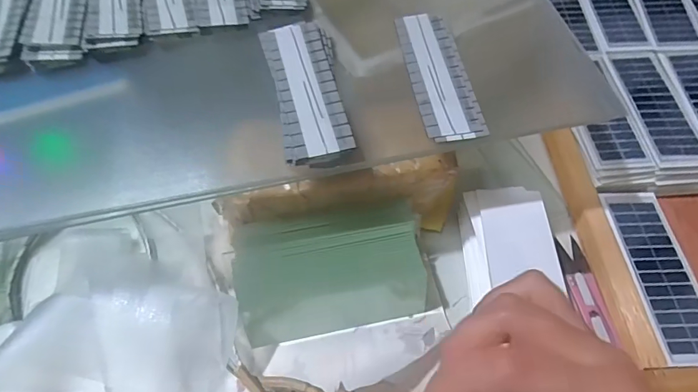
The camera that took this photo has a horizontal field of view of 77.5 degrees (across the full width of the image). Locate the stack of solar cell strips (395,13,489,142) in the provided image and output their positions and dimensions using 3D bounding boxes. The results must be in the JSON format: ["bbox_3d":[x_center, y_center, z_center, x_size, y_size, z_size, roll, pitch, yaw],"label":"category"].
[{"bbox_3d":[0.066,-0.093,0.325,0.042,0.008,0.122,-7,59,-5],"label":"stack of solar cell strips"}]

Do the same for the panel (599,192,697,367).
[{"bbox_3d":[0.249,0.059,0.348,0.053,0.007,0.144,0,58,-5],"label":"panel"}]

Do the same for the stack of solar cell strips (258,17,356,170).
[{"bbox_3d":[-0.029,-0.077,0.307,0.047,0.011,0.123,-11,59,-8],"label":"stack of solar cell strips"}]

